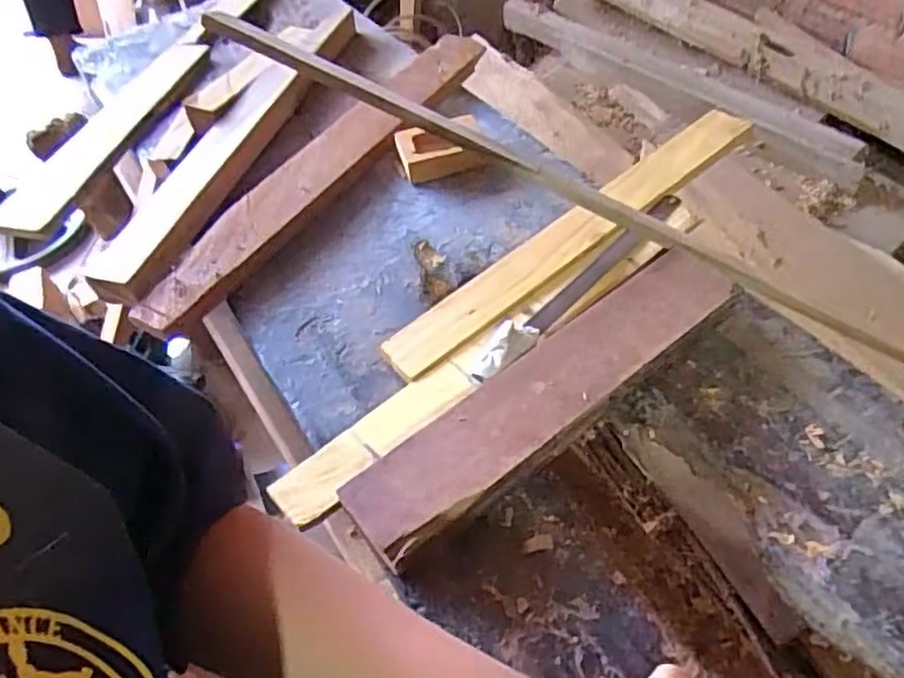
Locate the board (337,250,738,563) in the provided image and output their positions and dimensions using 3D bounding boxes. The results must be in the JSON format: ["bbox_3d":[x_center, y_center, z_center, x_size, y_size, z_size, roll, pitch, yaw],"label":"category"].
[{"bbox_3d":[0.078,0.033,0.530,0.352,0.016,0.070,-34,54,-21],"label":"board"}]

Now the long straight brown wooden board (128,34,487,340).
[{"bbox_3d":[-0.136,-0.199,0.778,0.091,0.031,0.544,21,55,22],"label":"long straight brown wooden board"}]

